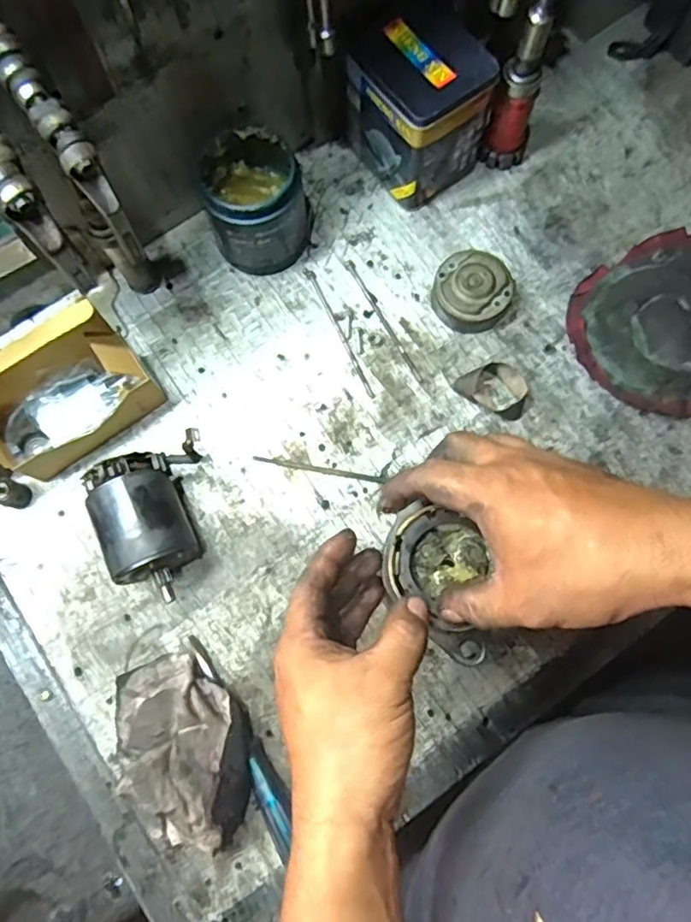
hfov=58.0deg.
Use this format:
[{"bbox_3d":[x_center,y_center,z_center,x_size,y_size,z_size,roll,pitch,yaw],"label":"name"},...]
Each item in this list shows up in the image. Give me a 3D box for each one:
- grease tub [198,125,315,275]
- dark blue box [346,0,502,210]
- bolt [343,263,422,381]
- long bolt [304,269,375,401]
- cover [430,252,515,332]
[{"bbox_3d":[-0.079,-0.239,0.576,0.093,0.093,0.098,0,78,0],"label":"grease tub"},{"bbox_3d":[0.068,-0.328,0.585,0.096,0.123,0.107,-35,80,-7],"label":"dark blue box"},{"bbox_3d":[0.037,-0.137,0.603,0.007,0.004,0.141,-28,79,-6],"label":"bolt"},{"bbox_3d":[-0.007,-0.125,0.600,0.008,0.004,0.146,-25,79,-5],"label":"long bolt"},{"bbox_3d":[0.120,-0.161,0.593,0.065,0.035,0.071,0,78,0],"label":"cover"}]

